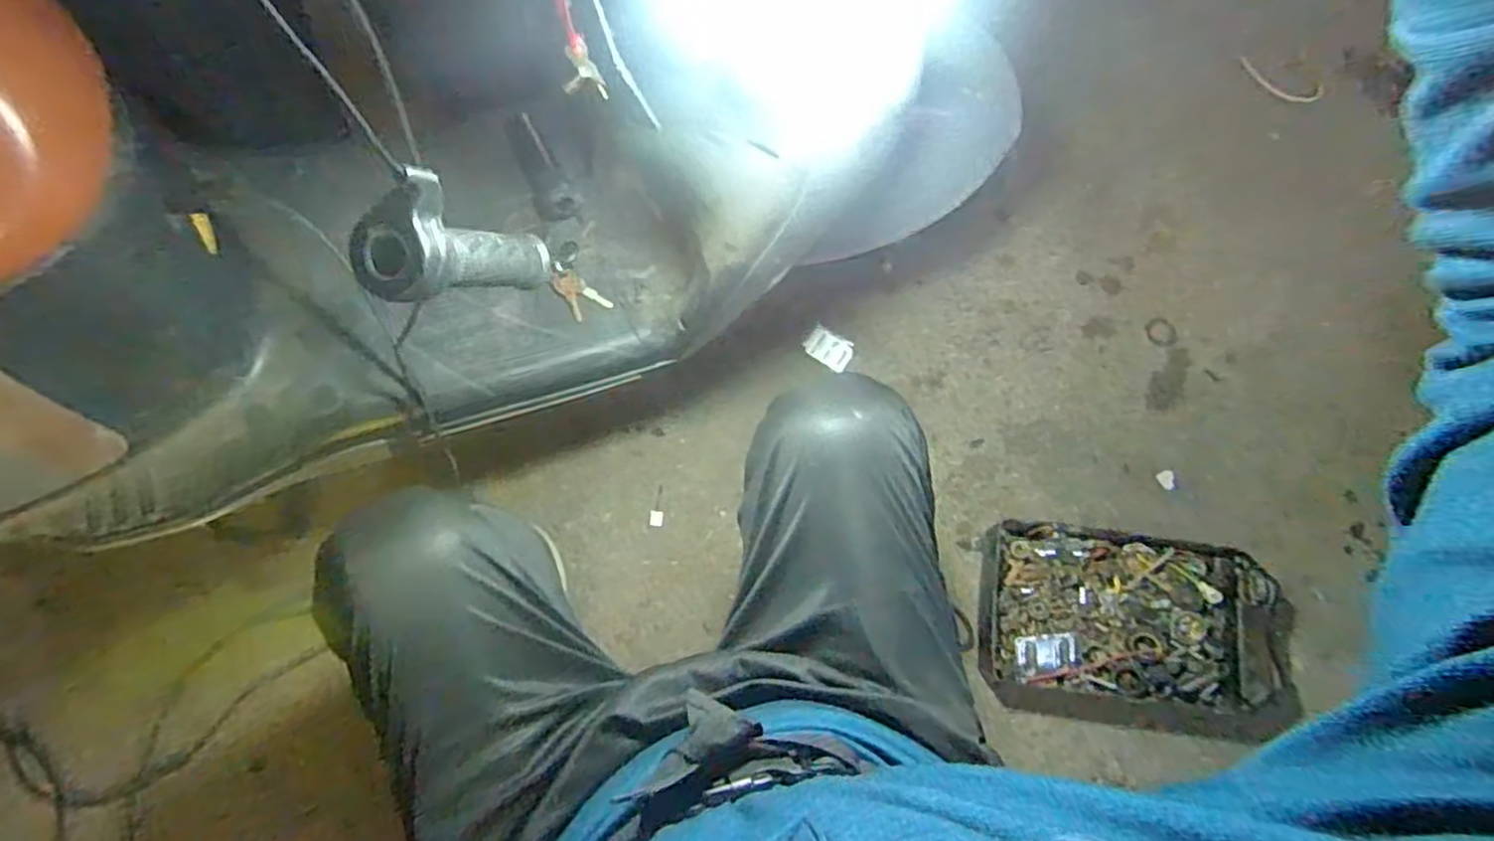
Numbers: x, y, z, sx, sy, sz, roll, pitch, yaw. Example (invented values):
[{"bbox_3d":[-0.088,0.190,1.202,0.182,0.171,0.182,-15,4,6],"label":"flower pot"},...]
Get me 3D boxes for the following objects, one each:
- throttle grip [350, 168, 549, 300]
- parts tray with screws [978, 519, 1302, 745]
[{"bbox_3d":[-0.161,-0.102,0.420,0.043,0.137,0.067,33,104,9],"label":"throttle grip"},{"bbox_3d":[0.504,0.273,0.935,0.372,0.074,0.244,8,75,2],"label":"parts tray with screws"}]

